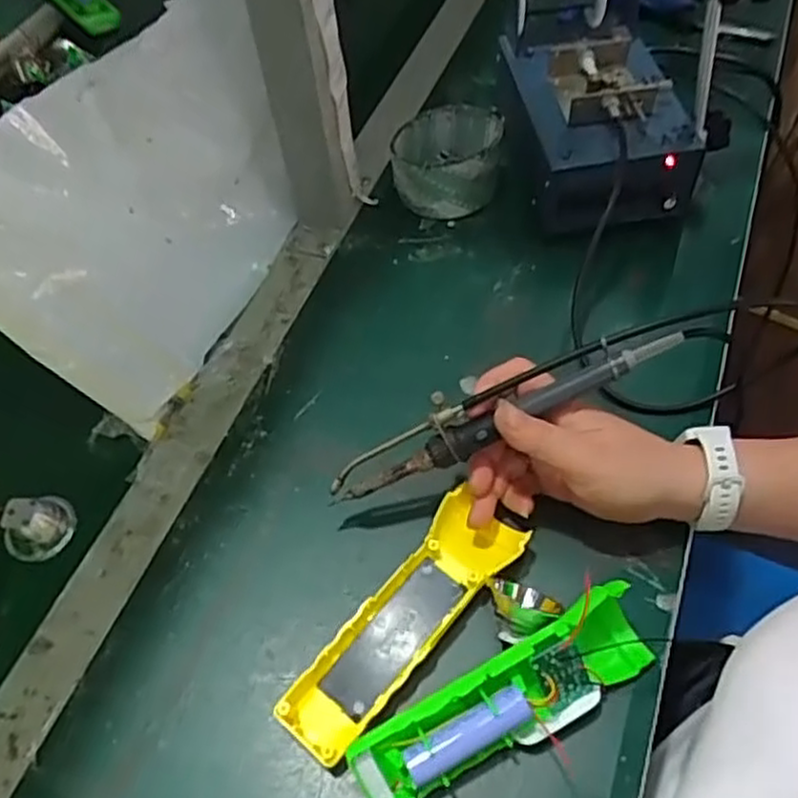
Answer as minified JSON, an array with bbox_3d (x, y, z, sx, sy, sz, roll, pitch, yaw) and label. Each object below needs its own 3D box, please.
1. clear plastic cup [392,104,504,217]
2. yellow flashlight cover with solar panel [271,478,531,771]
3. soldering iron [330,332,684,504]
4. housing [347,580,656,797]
[{"bbox_3d":[0.038,-0.192,0.602,0.083,0.053,0.083,-2,56,3],"label":"clear plastic cup"},{"bbox_3d":[0.002,0.121,0.413,0.047,0.022,0.160,36,68,25],"label":"yellow flashlight cover with solar panel"},{"bbox_3d":[0.050,0.007,0.412,0.204,0.026,0.026,-26,56,12],"label":"soldering iron"},{"bbox_3d":[0.057,0.154,0.378,0.162,0.041,0.042,-28,59,-14],"label":"housing"}]

